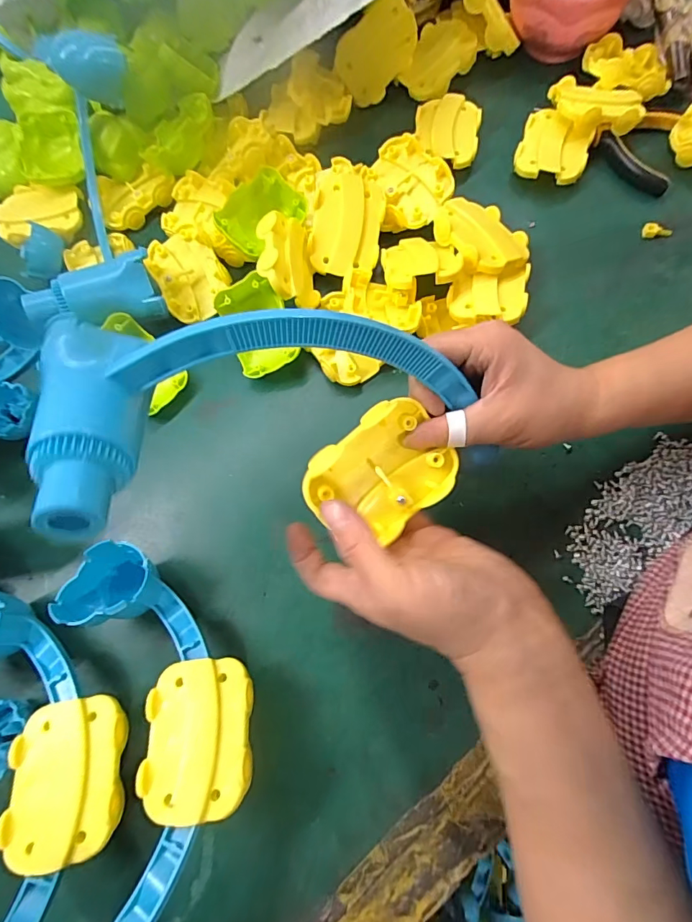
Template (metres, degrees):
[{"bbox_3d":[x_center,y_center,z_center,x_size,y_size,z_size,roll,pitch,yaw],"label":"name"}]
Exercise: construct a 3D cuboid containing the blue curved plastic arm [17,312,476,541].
[{"bbox_3d":[-0.035,-0.032,0.214,0.206,0.042,0.084,-10,75,-9],"label":"blue curved plastic arm"}]

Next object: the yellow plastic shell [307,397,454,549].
[{"bbox_3d":[0.018,0.007,0.258,0.079,0.022,0.062,-40,102,0],"label":"yellow plastic shell"}]

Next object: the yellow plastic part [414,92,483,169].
[{"bbox_3d":[0.102,-0.333,0.449,0.062,0.012,0.083,7,72,7],"label":"yellow plastic part"}]

